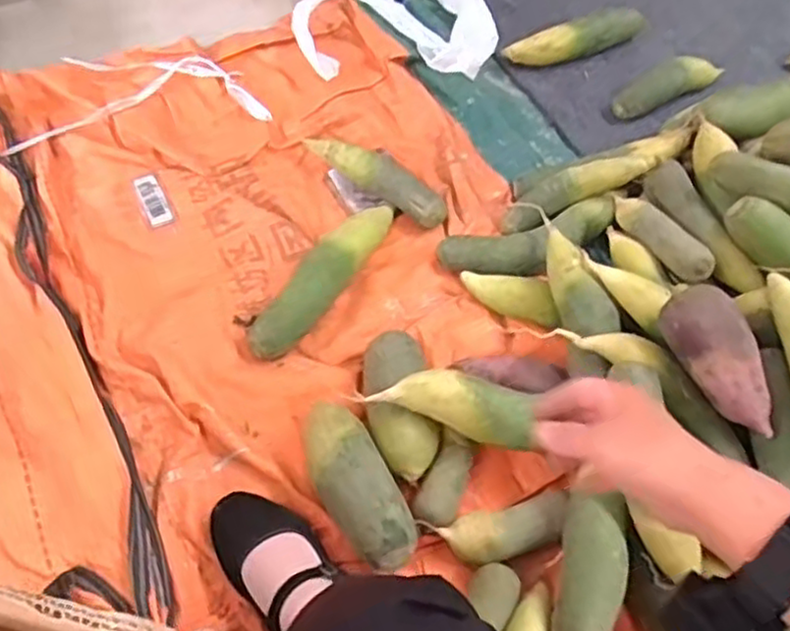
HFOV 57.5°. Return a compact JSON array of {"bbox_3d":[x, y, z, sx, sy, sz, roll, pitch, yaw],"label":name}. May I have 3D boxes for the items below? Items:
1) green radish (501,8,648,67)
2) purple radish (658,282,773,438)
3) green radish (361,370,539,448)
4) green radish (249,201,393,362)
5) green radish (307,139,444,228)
[{"bbox_3d":[0.295,-0.441,1.144,0.247,0.056,0.055,-19,60,-14],"label":"green radish"},{"bbox_3d":[0.315,0.045,0.696,0.053,0.057,0.152,-24,81,-17],"label":"purple radish"},{"bbox_3d":[0.061,0.089,0.735,0.160,0.044,0.049,16,58,5],"label":"green radish"},{"bbox_3d":[-0.081,-0.052,0.878,0.053,0.050,0.264,32,61,17],"label":"green radish"},{"bbox_3d":[-0.031,-0.192,0.985,0.233,0.051,0.042,32,61,17],"label":"green radish"}]

